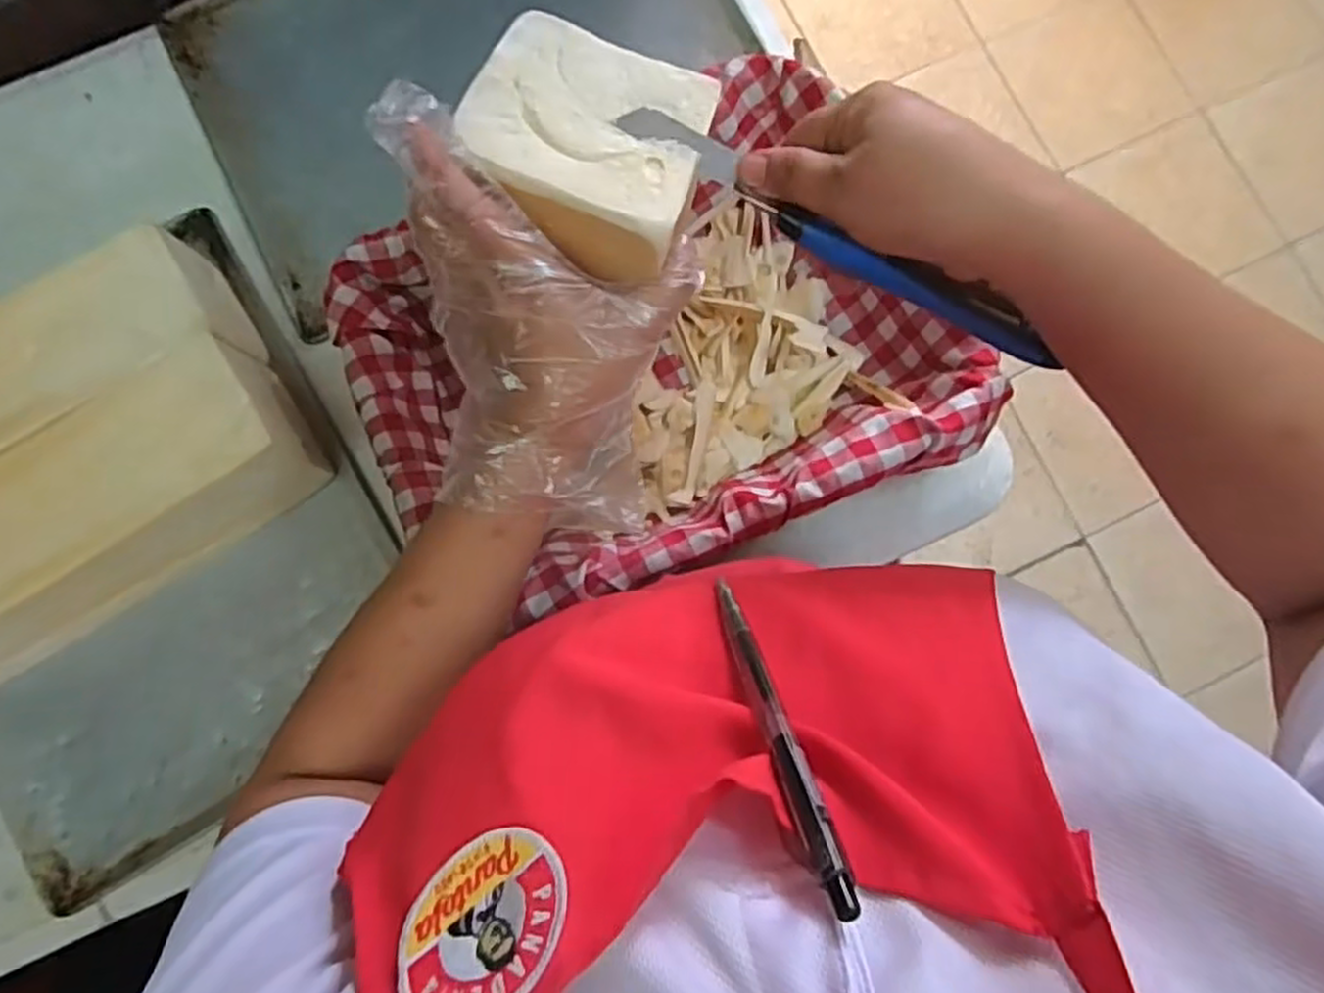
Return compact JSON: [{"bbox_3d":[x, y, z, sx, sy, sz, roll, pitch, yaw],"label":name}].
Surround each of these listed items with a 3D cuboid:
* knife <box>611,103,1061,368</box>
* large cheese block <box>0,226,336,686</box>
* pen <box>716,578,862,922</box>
[{"bbox_3d":[0.077,-0.118,0.347,0.212,0.011,0.020,32,79,3],"label":"knife"},{"bbox_3d":[-0.427,-0.028,0.566,0.288,0.100,0.221,-31,80,-7],"label":"large cheese block"},{"bbox_3d":[0.034,0.070,0.248,0.011,0.135,0.008,-12,119,-4],"label":"pen"}]

